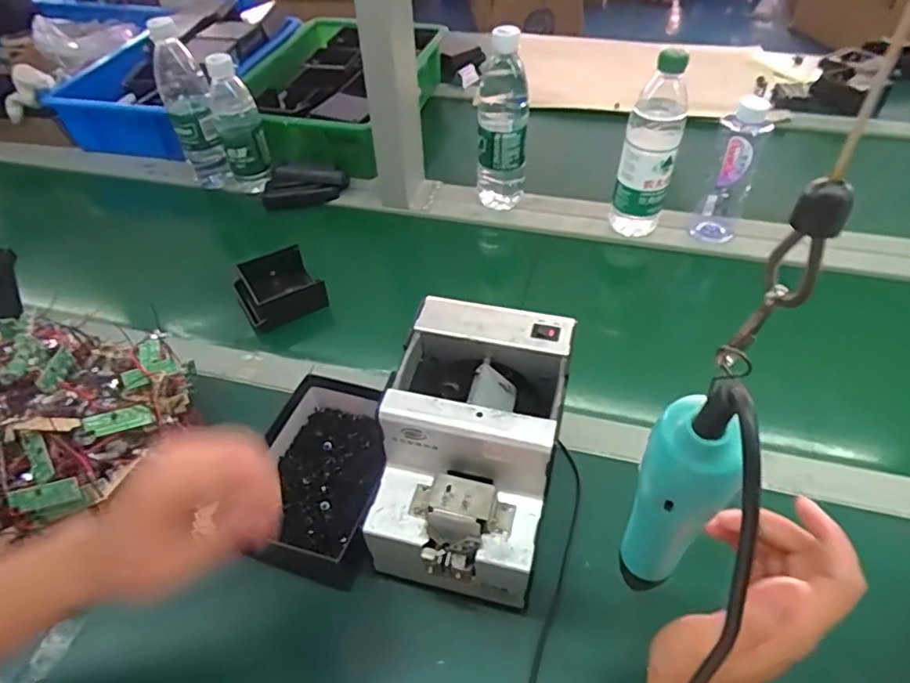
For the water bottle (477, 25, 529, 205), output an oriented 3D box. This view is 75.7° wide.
[{"bbox_3d":[0.062,-0.274,0.756,0.063,0.225,0.053,-1,47,1],"label":"water bottle"}]

